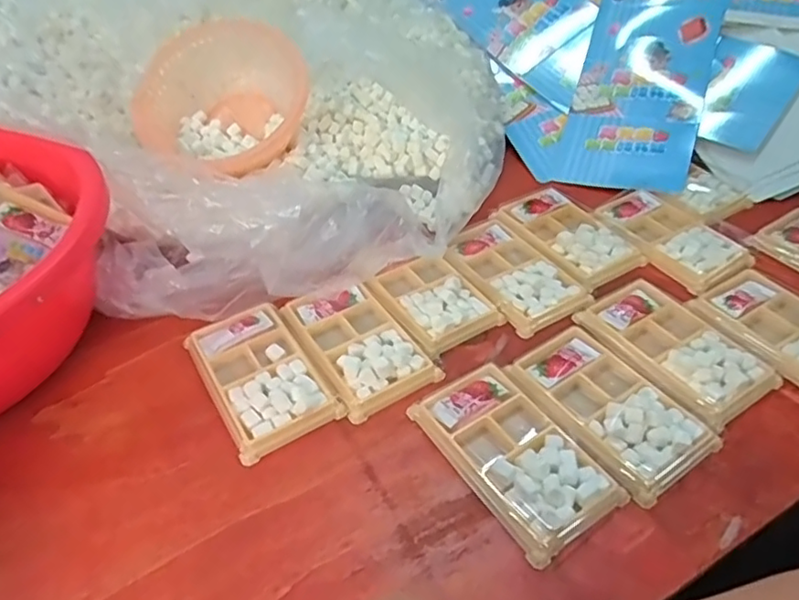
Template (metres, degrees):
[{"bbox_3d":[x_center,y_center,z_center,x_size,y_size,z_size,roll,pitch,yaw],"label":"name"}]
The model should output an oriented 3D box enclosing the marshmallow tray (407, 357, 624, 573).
[{"bbox_3d":[0.078,0.100,0.412,0.079,0.020,0.137,-26,49,-23],"label":"marshmallow tray"}]

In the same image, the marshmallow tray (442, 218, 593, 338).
[{"bbox_3d":[0.100,-0.024,0.547,0.077,0.019,0.134,-26,49,-23],"label":"marshmallow tray"}]

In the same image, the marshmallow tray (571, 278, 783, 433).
[{"bbox_3d":[0.212,0.032,0.467,0.079,0.015,0.138,-25,48,-22],"label":"marshmallow tray"}]

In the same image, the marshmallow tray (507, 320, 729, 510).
[{"bbox_3d":[0.149,0.073,0.430,0.079,0.016,0.133,-26,49,-23],"label":"marshmallow tray"}]

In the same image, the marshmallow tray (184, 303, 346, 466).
[{"bbox_3d":[-0.108,0.057,0.467,0.077,0.013,0.131,-24,48,-22],"label":"marshmallow tray"}]

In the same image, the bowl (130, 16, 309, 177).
[{"bbox_3d":[-0.189,-0.207,0.612,0.192,0.103,0.139,10,51,12],"label":"bowl"}]

